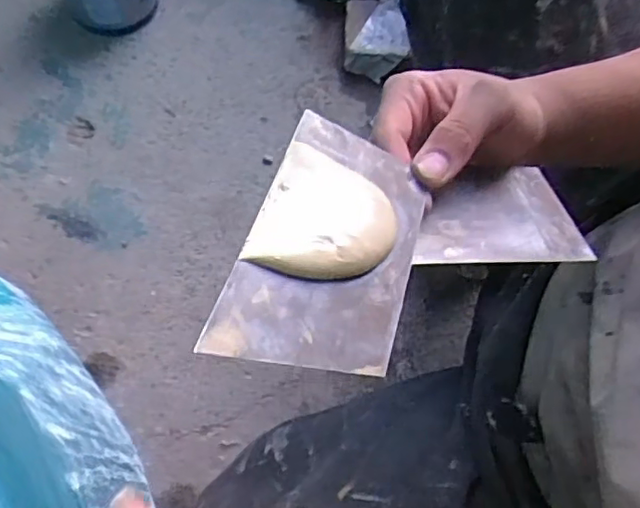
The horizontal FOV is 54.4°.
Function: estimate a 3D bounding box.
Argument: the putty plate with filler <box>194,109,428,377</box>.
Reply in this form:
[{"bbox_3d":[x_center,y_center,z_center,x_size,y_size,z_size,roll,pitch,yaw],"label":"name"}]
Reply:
[{"bbox_3d":[0.008,-0.007,0.277,0.073,0.012,0.141,27,53,-10],"label":"putty plate with filler"}]

